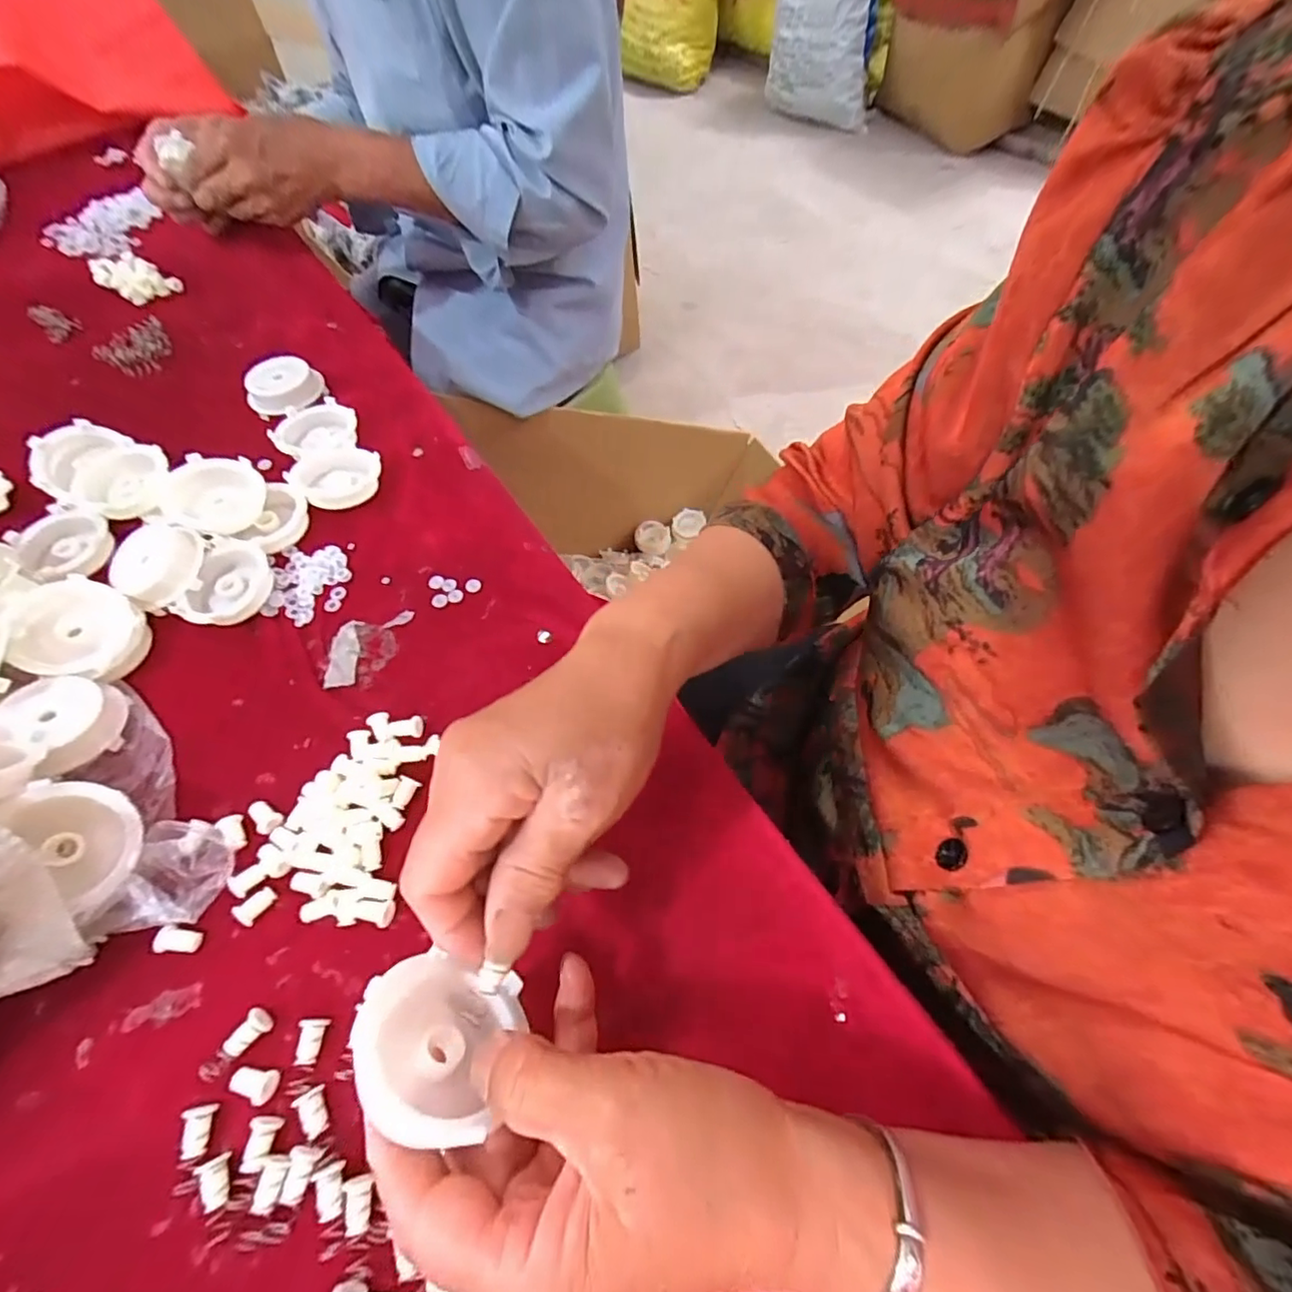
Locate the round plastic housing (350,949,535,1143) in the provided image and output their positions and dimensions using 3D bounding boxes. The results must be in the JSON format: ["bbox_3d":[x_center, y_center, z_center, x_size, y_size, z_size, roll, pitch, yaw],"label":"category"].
[{"bbox_3d":[-0.068,0.128,0.187,0.053,0.012,0.055,22,18,-7],"label":"round plastic housing"}]

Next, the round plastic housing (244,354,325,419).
[{"bbox_3d":[-0.293,-0.209,0.461,0.048,0.025,0.051,-5,59,-2],"label":"round plastic housing"}]

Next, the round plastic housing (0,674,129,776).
[{"bbox_3d":[-0.313,0.039,0.307,0.051,0.020,0.051,8,50,-10],"label":"round plastic housing"}]

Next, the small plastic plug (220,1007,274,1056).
[{"bbox_3d":[-0.172,0.167,0.246,0.018,0.008,0.011,-41,66,-21],"label":"small plastic plug"}]

